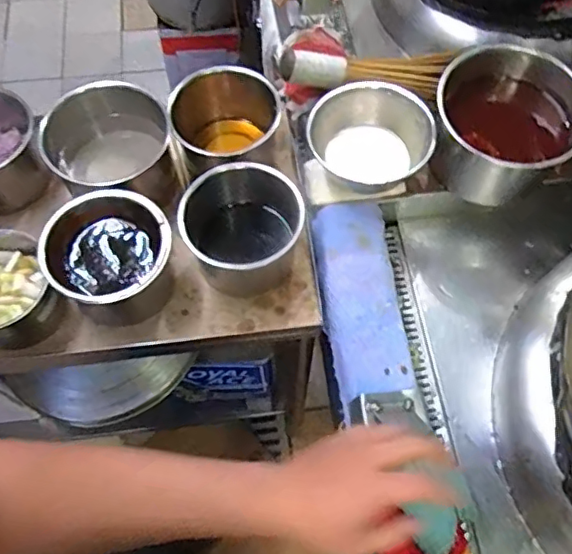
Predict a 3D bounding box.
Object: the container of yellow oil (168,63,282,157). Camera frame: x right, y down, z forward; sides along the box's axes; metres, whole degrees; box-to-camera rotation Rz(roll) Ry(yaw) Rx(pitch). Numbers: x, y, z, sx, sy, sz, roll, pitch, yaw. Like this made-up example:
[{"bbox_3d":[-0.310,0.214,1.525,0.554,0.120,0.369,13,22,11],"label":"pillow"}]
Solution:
[{"bbox_3d":[-0.085,-0.210,0.853,0.152,0.116,0.155,-10,65,-6],"label":"container of yellow oil"}]

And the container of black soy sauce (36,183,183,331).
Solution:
[{"bbox_3d":[-0.226,-0.016,0.779,0.156,0.124,0.157,-17,65,-9],"label":"container of black soy sauce"}]

